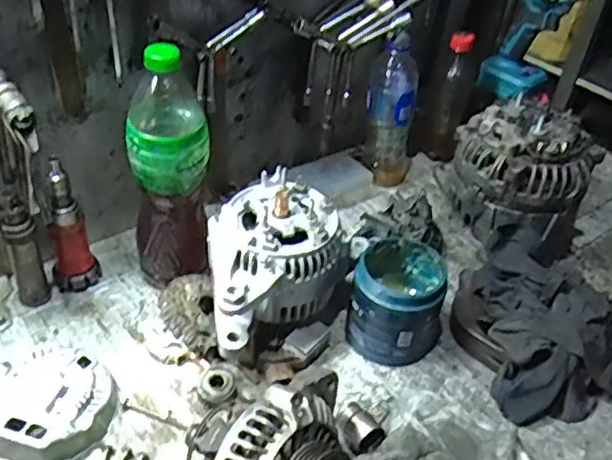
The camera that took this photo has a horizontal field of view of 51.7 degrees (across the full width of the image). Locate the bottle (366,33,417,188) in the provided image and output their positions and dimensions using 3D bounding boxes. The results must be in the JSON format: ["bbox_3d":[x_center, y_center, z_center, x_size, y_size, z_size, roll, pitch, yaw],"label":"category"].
[{"bbox_3d":[0.115,-0.157,0.845,0.067,0.205,0.060,16,39,11],"label":"bottle"}]

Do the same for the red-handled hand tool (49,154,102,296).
[{"bbox_3d":[-0.246,0.000,0.658,0.043,0.149,0.033,-6,40,-16],"label":"red-handled hand tool"}]

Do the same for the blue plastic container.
[{"bbox_3d":[0.095,0.075,0.651,0.092,0.097,0.091,4,38,-3],"label":"blue plastic container"}]

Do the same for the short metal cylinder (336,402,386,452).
[{"bbox_3d":[0.048,0.177,0.572,0.033,0.024,0.049,-18,45,-28],"label":"short metal cylinder"}]

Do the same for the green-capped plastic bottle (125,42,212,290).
[{"bbox_3d":[-0.137,-0.063,0.633,0.075,0.248,0.070,-3,39,-12],"label":"green-capped plastic bottle"}]

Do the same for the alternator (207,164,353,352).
[{"bbox_3d":[-0.040,0.027,0.626,0.158,0.103,0.113,-25,48,-33],"label":"alternator"}]

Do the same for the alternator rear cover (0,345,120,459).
[{"bbox_3d":[-0.229,0.153,0.564,0.106,0.035,0.106,13,39,8],"label":"alternator rear cover"}]

